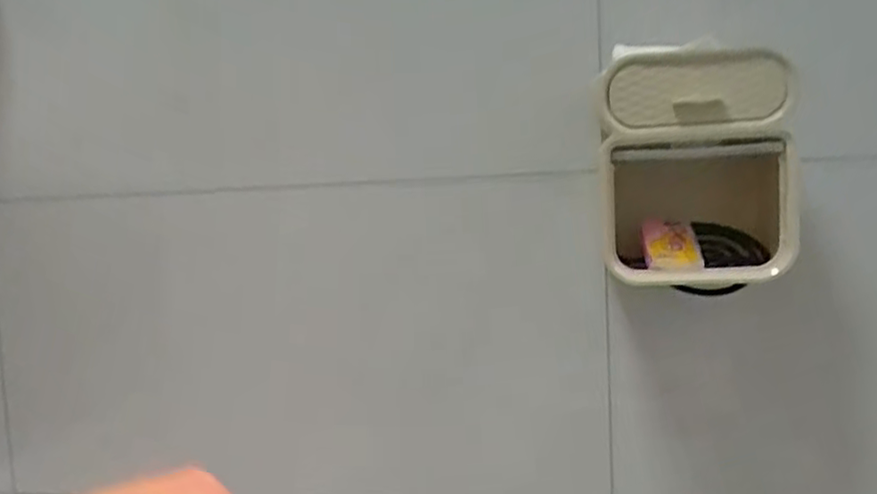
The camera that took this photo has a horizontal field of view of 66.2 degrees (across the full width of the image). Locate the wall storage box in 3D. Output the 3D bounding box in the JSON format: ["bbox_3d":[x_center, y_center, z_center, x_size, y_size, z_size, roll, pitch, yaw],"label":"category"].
[{"bbox_3d":[0.250,-0.075,0.657,0.176,0.212,0.104,-2,6,8],"label":"wall storage box"}]

